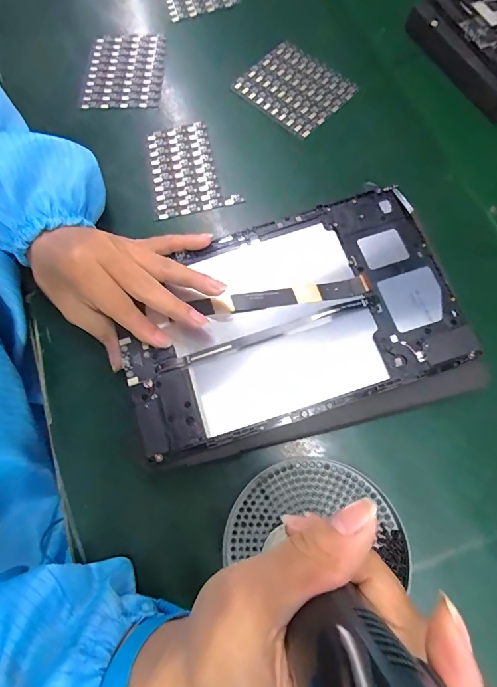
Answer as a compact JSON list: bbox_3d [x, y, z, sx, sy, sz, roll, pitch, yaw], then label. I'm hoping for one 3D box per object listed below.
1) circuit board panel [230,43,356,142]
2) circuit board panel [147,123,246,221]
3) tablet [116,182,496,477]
[{"bbox_3d":[0.043,-0.249,0.371,0.098,0.007,0.076,43,83,14],"label":"circuit board panel"},{"bbox_3d":[-0.053,-0.163,0.352,0.073,0.009,0.096,-9,72,0],"label":"circuit board panel"},{"bbox_3d":[0.025,-0.013,0.275,0.232,0.014,0.162,-17,74,-1],"label":"tablet"}]

